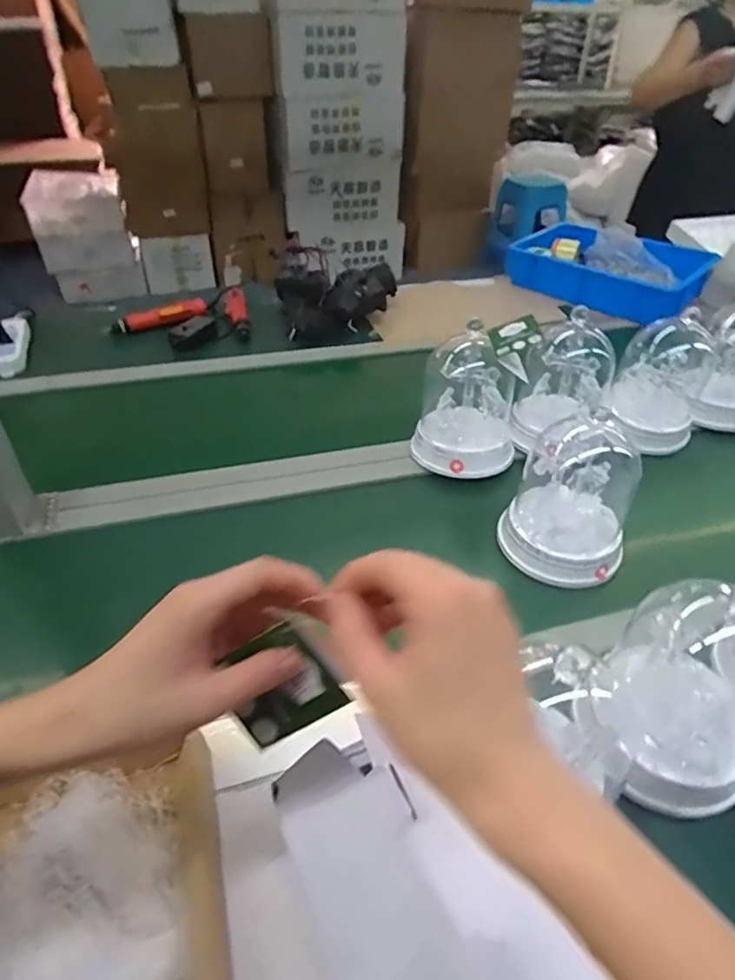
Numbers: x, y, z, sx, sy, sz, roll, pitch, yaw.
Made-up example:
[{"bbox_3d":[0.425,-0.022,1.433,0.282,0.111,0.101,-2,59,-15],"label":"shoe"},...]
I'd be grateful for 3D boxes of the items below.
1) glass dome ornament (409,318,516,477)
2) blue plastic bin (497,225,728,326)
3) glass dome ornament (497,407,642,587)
[{"bbox_3d":[0.143,-0.115,0.837,0.148,0.192,0.129,9,41,8],"label":"glass dome ornament"},{"bbox_3d":[0.575,-0.530,1.422,0.432,0.121,0.260,31,48,30],"label":"blue plastic bin"},{"bbox_3d":[0.250,0.010,0.706,0.142,0.167,0.125,16,42,16],"label":"glass dome ornament"}]

